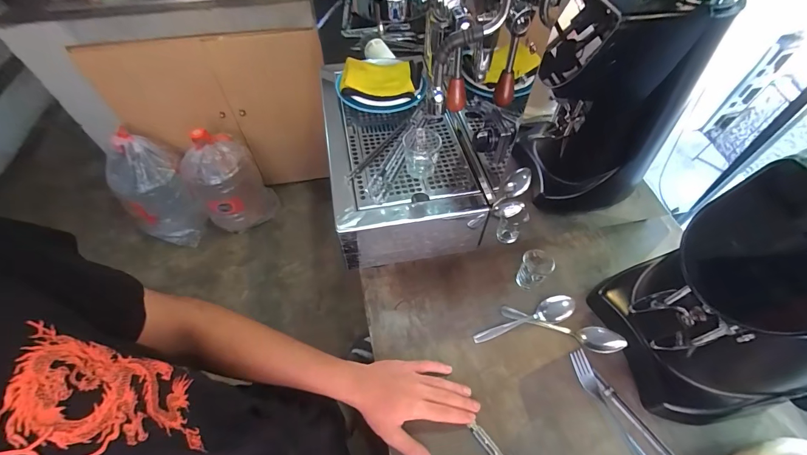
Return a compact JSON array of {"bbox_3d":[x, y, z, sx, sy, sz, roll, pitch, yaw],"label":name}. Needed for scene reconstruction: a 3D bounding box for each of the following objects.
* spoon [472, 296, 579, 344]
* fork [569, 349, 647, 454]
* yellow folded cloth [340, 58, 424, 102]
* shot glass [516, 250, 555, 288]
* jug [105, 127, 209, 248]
[{"bbox_3d":[0.183,0.137,0.526,0.158,0.026,0.035,-11,54,-7],"label":"spoon"},{"bbox_3d":[0.275,0.245,0.450,0.023,0.016,0.170,-17,55,-11],"label":"fork"},{"bbox_3d":[-0.036,-0.252,0.585,0.129,0.028,0.087,1,53,2],"label":"yellow folded cloth"},{"bbox_3d":[0.212,0.067,0.556,0.045,0.060,0.049,-1,53,1],"label":"shot glass"},{"bbox_3d":[-1.054,-0.144,1.502,0.227,0.524,0.284,35,61,22],"label":"jug"}]

